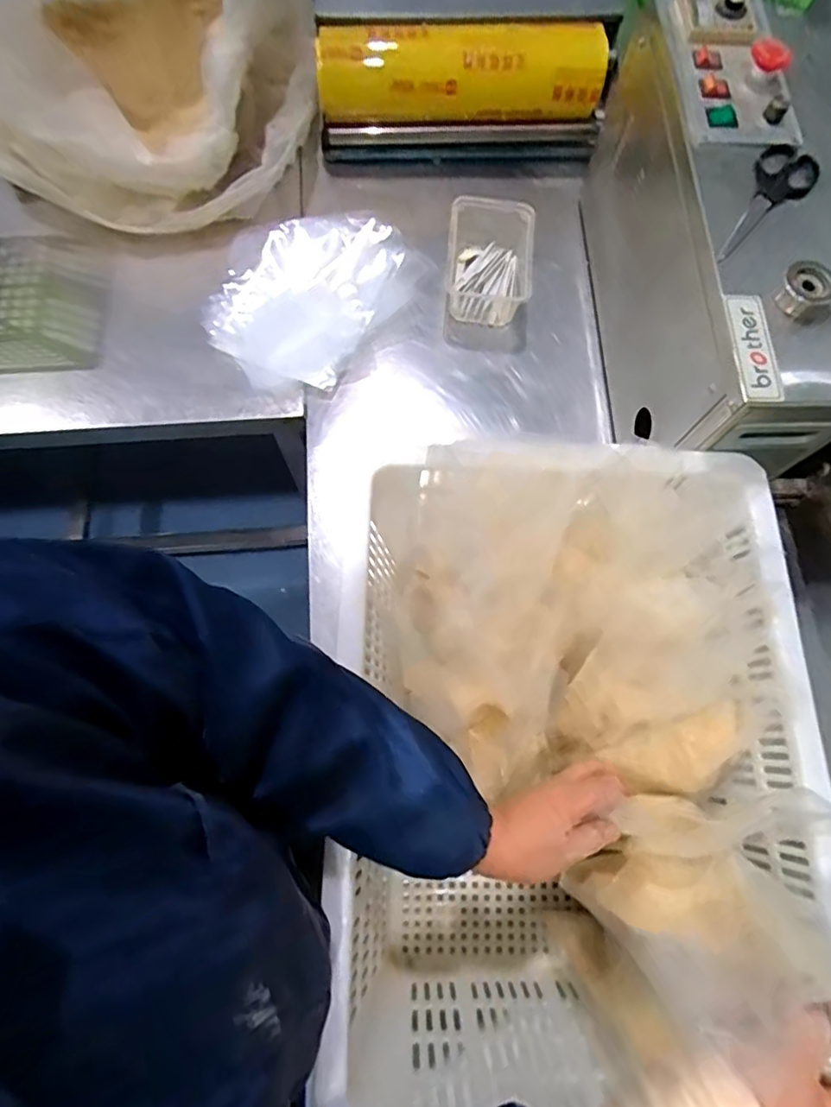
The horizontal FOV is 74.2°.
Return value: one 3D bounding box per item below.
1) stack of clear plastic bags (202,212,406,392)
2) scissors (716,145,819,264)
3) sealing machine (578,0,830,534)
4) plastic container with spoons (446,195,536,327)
[{"bbox_3d":[-0.154,-0.368,0.791,0.234,0.063,0.307,23,73,7],"label":"stack of clear plastic bags"},{"bbox_3d":[0.328,-0.335,0.524,0.056,0.006,0.164,41,76,12],"label":"scissors"},{"bbox_3d":[0.433,-0.295,0.630,0.341,0.260,0.646,-2,72,-1],"label":"sealing machine"},{"bbox_3d":[0.108,-0.415,0.795,0.122,0.088,0.158,3,72,0],"label":"plastic container with spoons"}]

